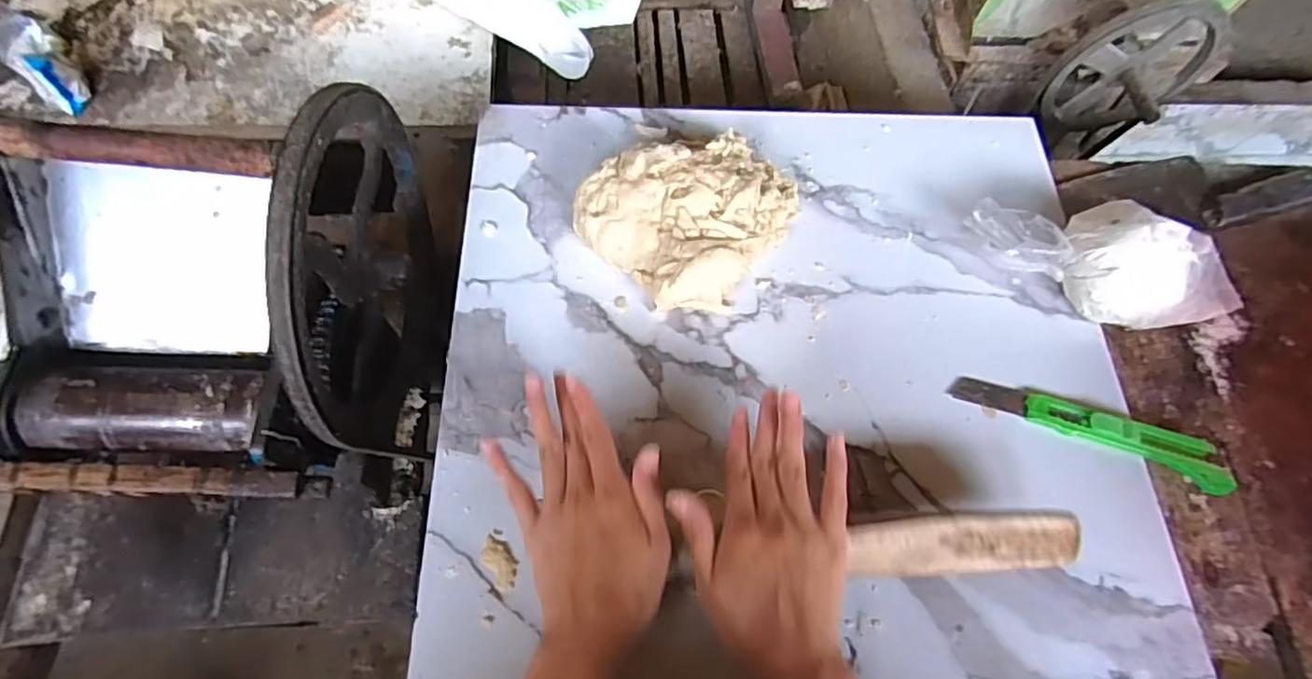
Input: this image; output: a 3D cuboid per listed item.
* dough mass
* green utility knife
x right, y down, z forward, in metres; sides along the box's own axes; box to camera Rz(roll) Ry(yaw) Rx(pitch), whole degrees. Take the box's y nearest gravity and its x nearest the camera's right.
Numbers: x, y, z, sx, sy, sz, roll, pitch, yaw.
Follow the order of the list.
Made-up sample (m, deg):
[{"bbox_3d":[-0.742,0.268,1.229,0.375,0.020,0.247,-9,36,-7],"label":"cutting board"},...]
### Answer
[{"bbox_3d":[0.028,-0.100,0.485,0.132,0.060,0.148,42,71,14],"label":"dough mass"},{"bbox_3d":[0.312,0.064,0.453,0.198,0.017,0.033,16,67,4],"label":"green utility knife"}]

